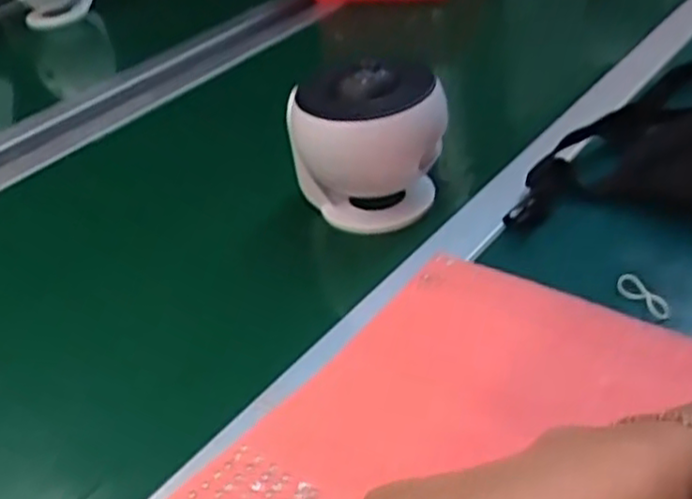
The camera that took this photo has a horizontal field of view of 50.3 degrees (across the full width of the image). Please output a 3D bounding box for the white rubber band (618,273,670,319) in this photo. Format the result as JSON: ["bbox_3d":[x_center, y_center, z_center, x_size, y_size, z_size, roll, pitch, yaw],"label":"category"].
[{"bbox_3d":[0.192,0.029,0.473,0.019,0.006,0.037,-32,62,-29],"label":"white rubber band"}]

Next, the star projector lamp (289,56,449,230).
[{"bbox_3d":[0.016,-0.084,0.582,0.115,0.125,0.107,-6,40,-1],"label":"star projector lamp"}]

